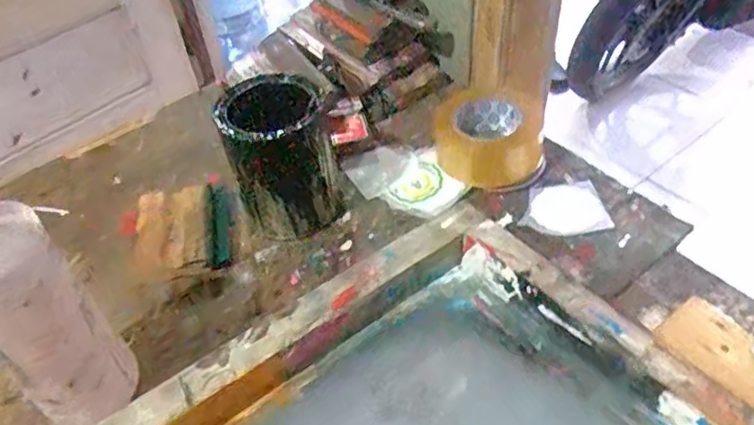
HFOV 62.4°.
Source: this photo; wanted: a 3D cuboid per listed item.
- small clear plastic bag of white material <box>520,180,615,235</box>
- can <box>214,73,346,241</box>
[{"bbox_3d":[0.201,-0.004,0.673,0.088,0.004,0.067,-8,46,-2],"label":"small clear plastic bag of white material"},{"bbox_3d":[-0.103,-0.059,0.666,0.100,0.137,0.107,-3,46,3],"label":"can"}]

